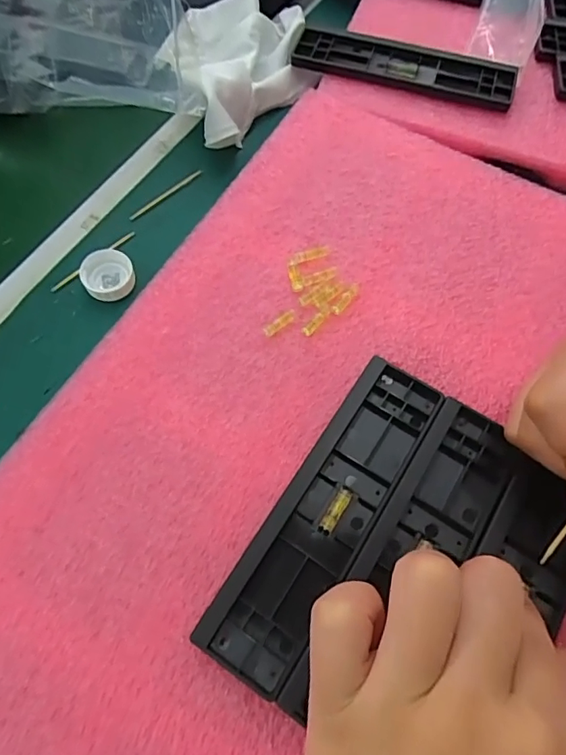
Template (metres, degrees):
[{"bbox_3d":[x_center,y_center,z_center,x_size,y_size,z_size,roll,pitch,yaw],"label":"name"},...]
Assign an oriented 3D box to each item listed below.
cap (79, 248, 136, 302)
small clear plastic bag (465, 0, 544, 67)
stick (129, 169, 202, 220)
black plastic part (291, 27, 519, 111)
[{"bbox_3d":[-0.107,-0.062,0.304,0.031,0.013,0.031,1,66,-1],"label":"cap"},{"bbox_3d":[0.190,-0.317,0.393,0.043,0.028,0.191,19,67,7],"label":"small clear plastic bag"},{"bbox_3d":[-0.079,-0.125,0.336,0.061,0.004,0.004,-40,73,-17],"label":"stick"},{"bbox_3d":[0.088,-0.228,0.362,0.159,0.010,0.044,16,67,5],"label":"black plastic part"}]

